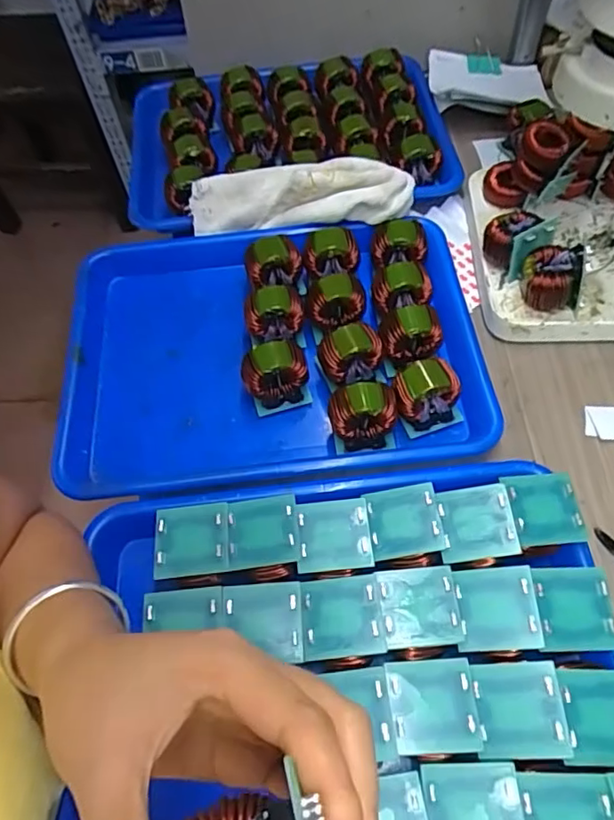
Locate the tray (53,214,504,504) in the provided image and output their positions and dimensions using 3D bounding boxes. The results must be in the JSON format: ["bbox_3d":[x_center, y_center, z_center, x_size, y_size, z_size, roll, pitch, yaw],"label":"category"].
[{"bbox_3d":[-0.032,-0.054,0.461,0.324,0.055,0.245,-7,57,0],"label":"tray"}]

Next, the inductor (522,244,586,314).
[{"bbox_3d":[0.196,-0.107,0.448,0.048,0.042,0.040,19,60,15],"label":"inductor"}]

